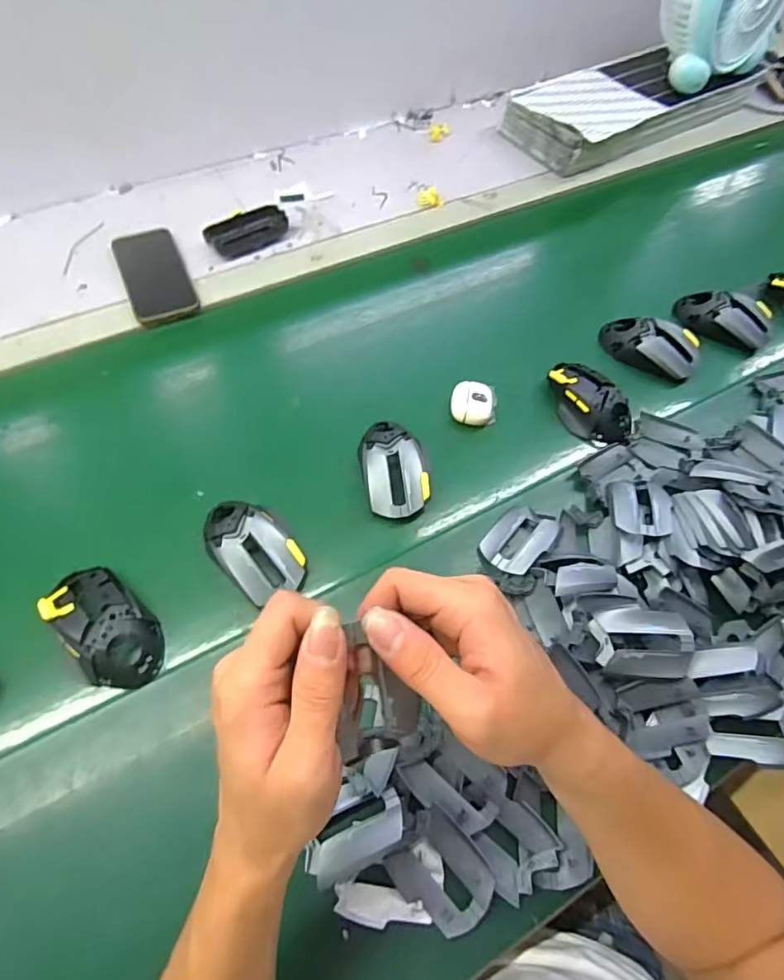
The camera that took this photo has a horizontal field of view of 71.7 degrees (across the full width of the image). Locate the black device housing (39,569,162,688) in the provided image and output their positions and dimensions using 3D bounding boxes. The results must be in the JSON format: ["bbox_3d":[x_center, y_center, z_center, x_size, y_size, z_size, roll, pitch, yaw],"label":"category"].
[{"bbox_3d":[-0.247,0.117,0.466,0.116,0.027,0.064,39,65,16],"label":"black device housing"}]

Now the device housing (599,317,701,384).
[{"bbox_3d":[0.319,-0.181,0.677,0.113,0.043,0.053,24,62,9],"label":"device housing"}]

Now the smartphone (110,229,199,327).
[{"bbox_3d":[-0.304,-0.280,0.693,0.077,0.009,0.162,-21,65,-15],"label":"smartphone"}]

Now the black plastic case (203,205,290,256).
[{"bbox_3d":[-0.192,-0.346,0.728,0.105,0.023,0.050,-33,68,-20],"label":"black plastic case"}]

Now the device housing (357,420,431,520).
[{"bbox_3d":[0.005,-0.027,0.562,0.069,0.029,0.111,-8,62,-8],"label":"device housing"}]

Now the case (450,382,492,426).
[{"bbox_3d":[0.090,-0.098,0.614,0.045,0.021,0.051,8,61,0],"label":"case"}]

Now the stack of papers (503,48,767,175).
[{"bbox_3d":[0.406,-0.651,0.914,0.434,0.072,0.179,-28,66,-18],"label":"stack of papers"}]

